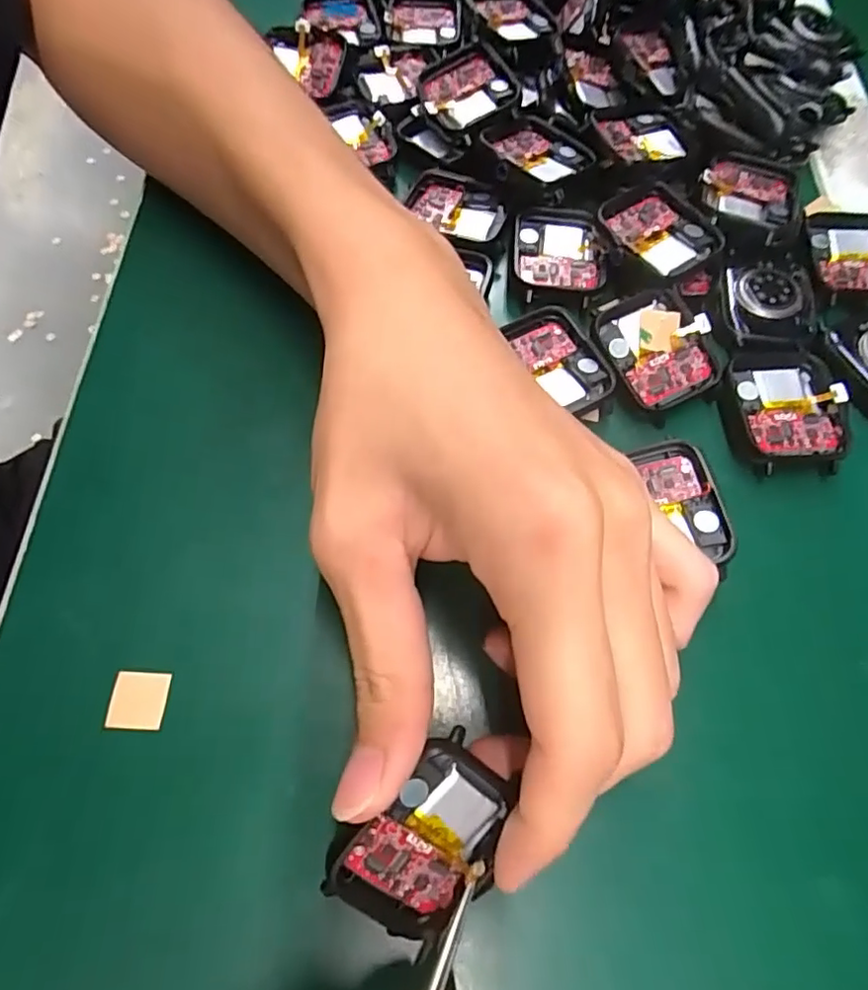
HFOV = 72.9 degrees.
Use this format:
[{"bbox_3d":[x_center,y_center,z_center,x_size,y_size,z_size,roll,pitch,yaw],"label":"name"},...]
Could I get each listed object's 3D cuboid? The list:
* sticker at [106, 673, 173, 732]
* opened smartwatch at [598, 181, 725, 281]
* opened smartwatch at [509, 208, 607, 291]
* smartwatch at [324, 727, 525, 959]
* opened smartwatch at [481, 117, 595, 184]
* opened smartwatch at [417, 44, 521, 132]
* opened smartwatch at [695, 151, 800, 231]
[{"bbox_3d":[-0.085,0.059,0.169,0.015,0.004,0.015,4,65,-4],"label":"sticker"},{"bbox_3d":[0.086,-0.101,0.225,0.043,0.008,0.035,41,70,15],"label":"opened smartwatch"},{"bbox_3d":[0.049,-0.096,0.232,0.035,0.008,0.037,6,65,0],"label":"opened smartwatch"},{"bbox_3d":[-0.001,0.086,0.147,0.046,0.012,0.037,-46,106,-6],"label":"smartwatch"},{"bbox_3d":[0.043,-0.142,0.244,0.033,0.009,0.037,-33,71,-17],"label":"opened smartwatch"},{"bbox_3d":[0.013,-0.174,0.252,0.036,0.010,0.036,-26,70,-10],"label":"opened smartwatch"},{"bbox_3d":[0.125,-0.122,0.234,0.037,0.005,0.041,22,66,7],"label":"opened smartwatch"}]

